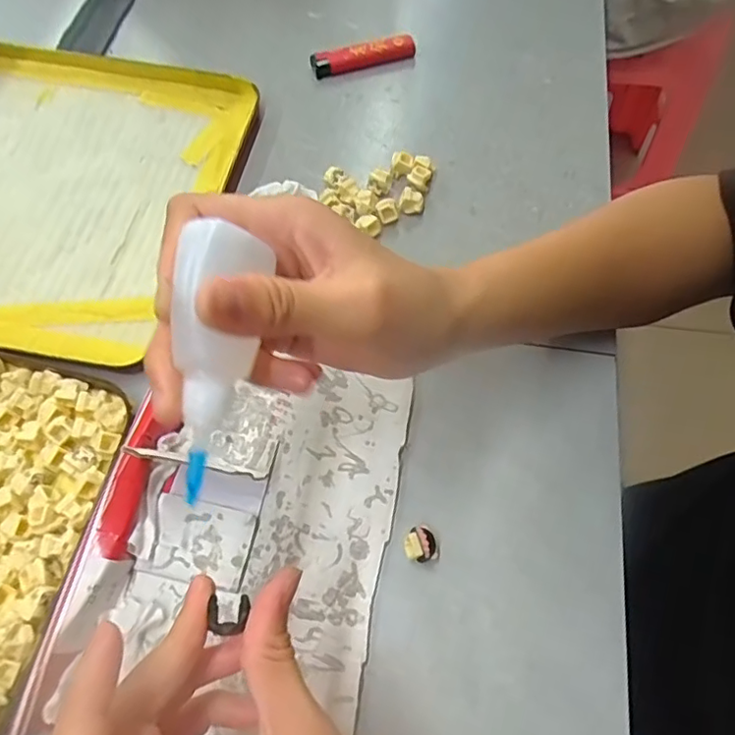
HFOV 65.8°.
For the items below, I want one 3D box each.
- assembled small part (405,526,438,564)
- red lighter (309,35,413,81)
[{"bbox_3d":[0.026,0.084,0.271,0.014,0.011,0.016,-10,64,-6],"label":"assembled small part"},{"bbox_3d":[-0.003,-0.237,0.430,0.077,0.016,0.018,-11,64,-7],"label":"red lighter"}]

